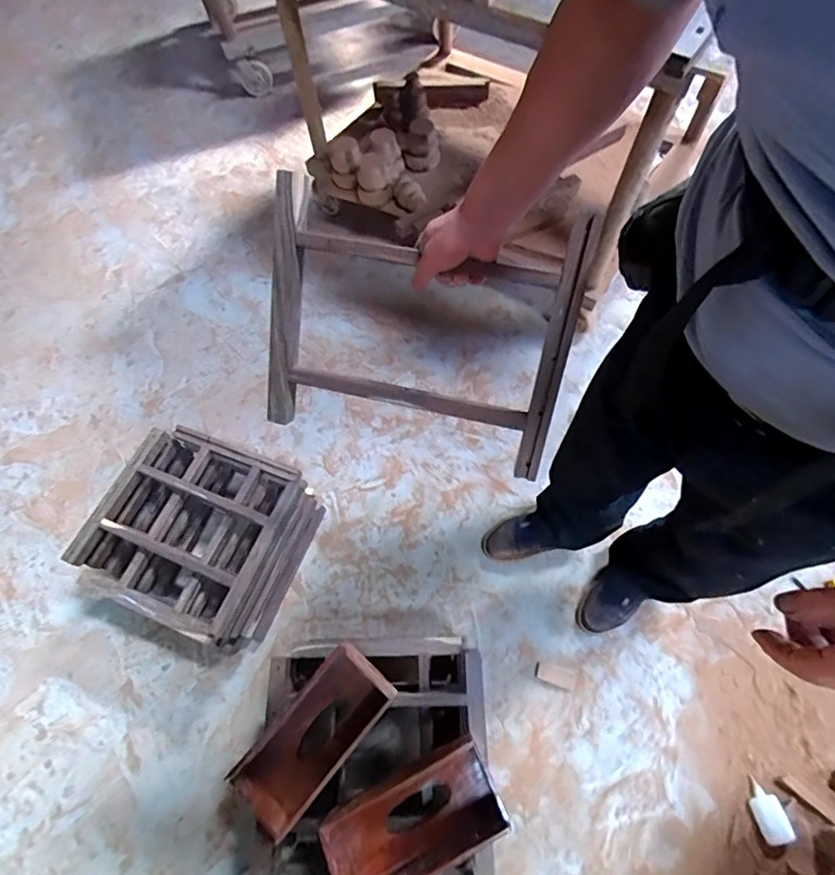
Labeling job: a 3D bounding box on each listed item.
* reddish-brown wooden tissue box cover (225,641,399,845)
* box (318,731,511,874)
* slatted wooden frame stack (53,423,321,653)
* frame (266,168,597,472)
[{"bbox_3d":[-0.169,0.501,0.813,0.123,0.117,0.274,38,72,17],"label":"reddish-brown wooden tissue box cover"},{"bbox_3d":[-0.006,0.606,0.763,0.265,0.099,0.136,-26,67,-10],"label":"box"},{"bbox_3d":[-0.484,0.223,1.108,0.390,0.218,0.385,21,68,11],"label":"slatted wooden frame stack"},{"bbox_3d":[-0.004,-0.133,0.613,0.387,0.308,0.035,13,23,8],"label":"frame"}]

